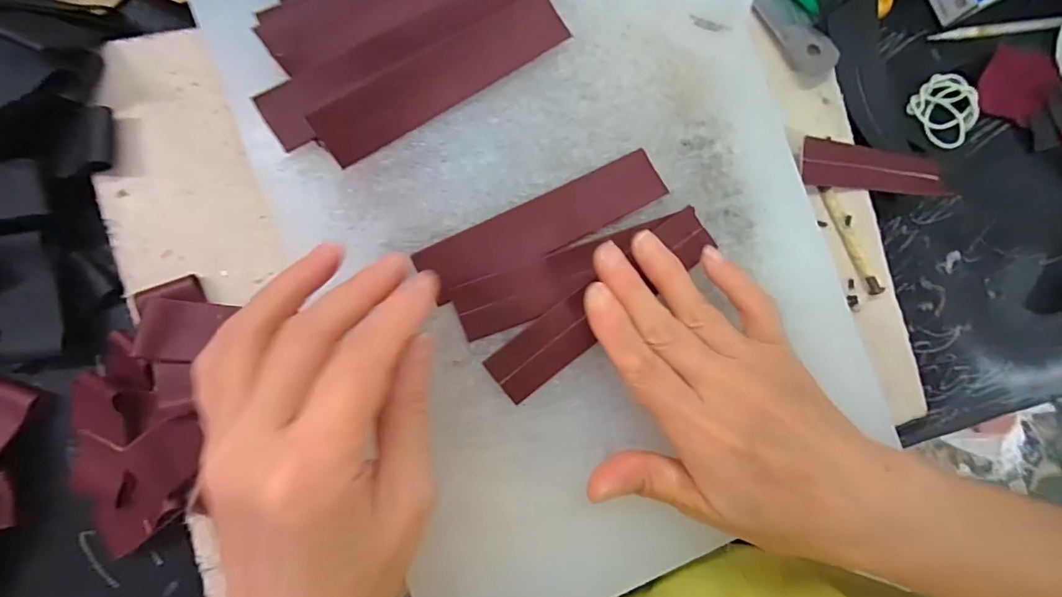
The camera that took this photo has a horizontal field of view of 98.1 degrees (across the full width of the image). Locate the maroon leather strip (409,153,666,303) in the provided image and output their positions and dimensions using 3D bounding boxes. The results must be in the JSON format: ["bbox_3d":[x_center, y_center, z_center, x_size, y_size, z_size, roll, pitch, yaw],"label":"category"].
[{"bbox_3d":[0.008,-0.036,0.219,0.122,0.006,0.027,-27,92,-10],"label":"maroon leather strip"}]

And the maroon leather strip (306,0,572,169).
[{"bbox_3d":[-0.040,-0.104,0.216,0.124,0.008,0.025,-35,114,-10],"label":"maroon leather strip"}]

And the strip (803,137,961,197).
[{"bbox_3d":[0.216,-0.081,0.286,0.132,0.009,0.028,1,87,-21],"label":"strip"}]

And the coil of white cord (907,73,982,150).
[{"bbox_3d":[0.273,-0.123,0.300,0.042,0.007,0.045,0,89,-9],"label":"coil of white cord"}]

